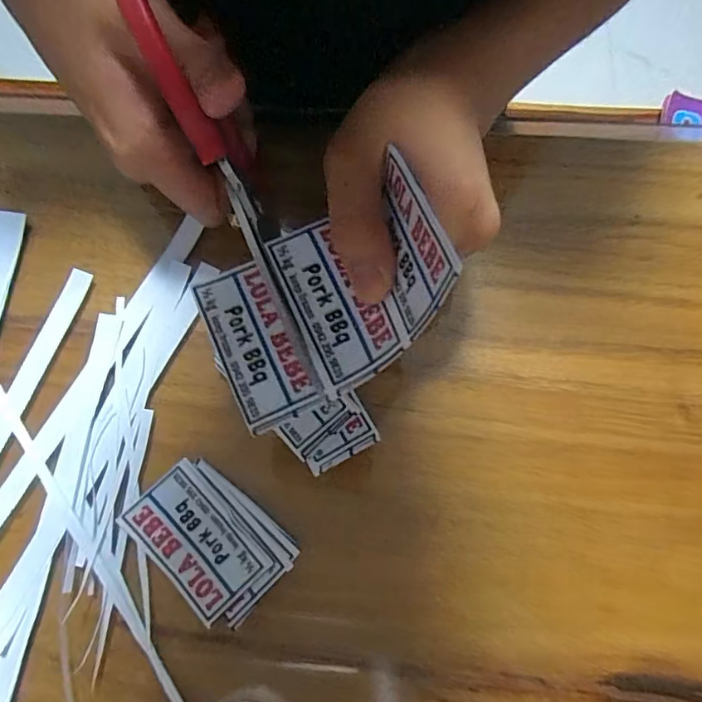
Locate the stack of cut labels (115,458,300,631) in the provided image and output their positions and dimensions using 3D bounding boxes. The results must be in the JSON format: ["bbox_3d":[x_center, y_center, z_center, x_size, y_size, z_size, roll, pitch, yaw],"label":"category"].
[{"bbox_3d":[-0.074,0.098,0.258,0.080,0.011,0.058,40,80,9],"label":"stack of cut labels"}]

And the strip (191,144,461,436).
[{"bbox_3d":[-0.012,-0.021,0.199,0.100,0.052,0.078,-25,78,-6],"label":"strip"}]

